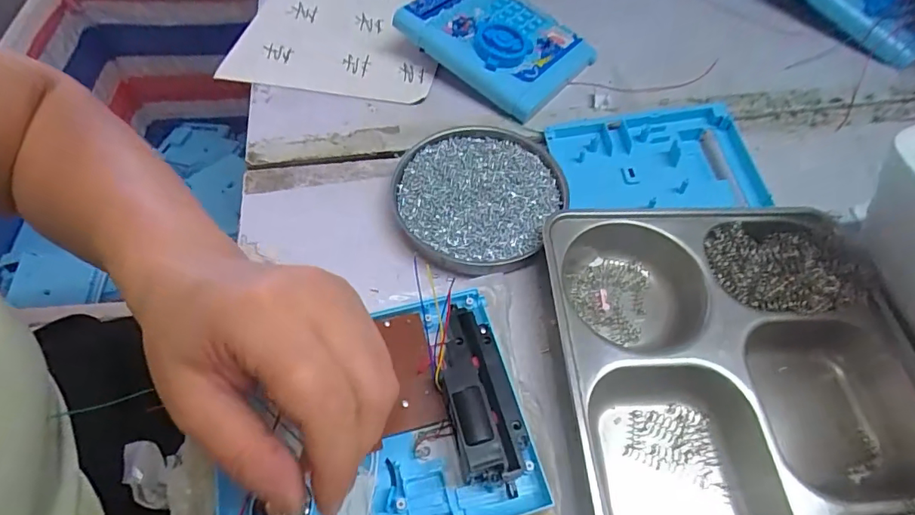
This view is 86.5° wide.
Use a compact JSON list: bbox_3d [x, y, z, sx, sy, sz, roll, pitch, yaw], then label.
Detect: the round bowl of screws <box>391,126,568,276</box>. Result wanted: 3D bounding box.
[{"bbox_3d":[0.013,-0.050,0.391,0.132,0.019,0.134,1,57,-2],"label":"round bowl of screws"}]

